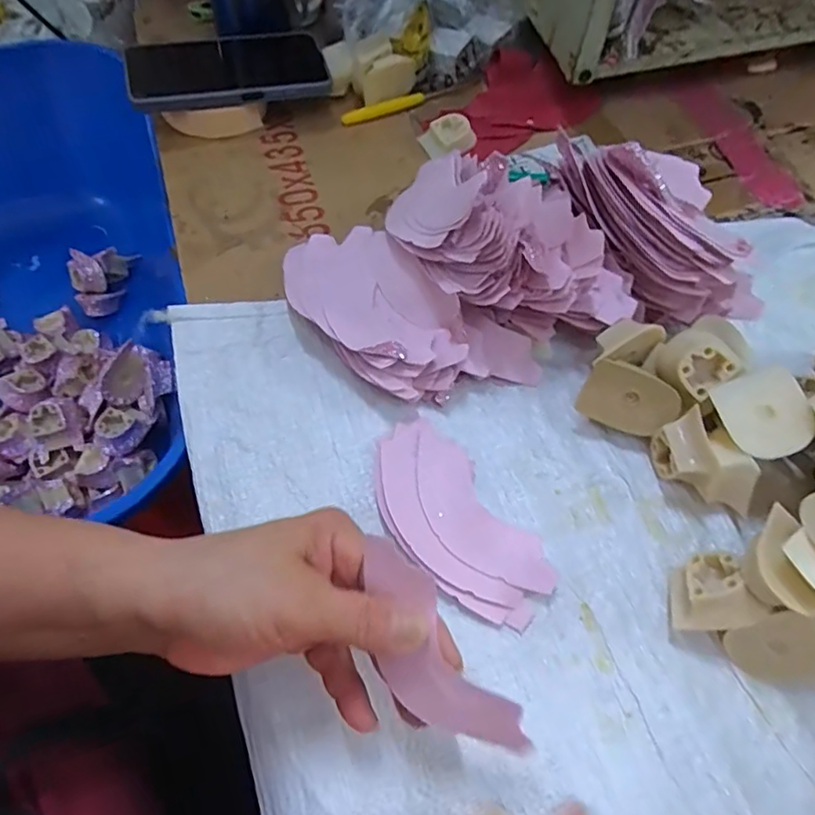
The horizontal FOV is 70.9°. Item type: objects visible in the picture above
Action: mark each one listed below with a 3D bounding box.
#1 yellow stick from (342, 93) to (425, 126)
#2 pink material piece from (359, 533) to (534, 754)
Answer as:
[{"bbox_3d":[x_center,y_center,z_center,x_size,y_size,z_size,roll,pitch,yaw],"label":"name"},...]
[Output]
[{"bbox_3d":[-0.021,-0.271,0.518,0.081,0.013,0.013,-26,66,-14],"label":"yellow stick"},{"bbox_3d":[0.010,0.108,0.246,0.039,0.018,0.111,-30,93,-16],"label":"pink material piece"}]

